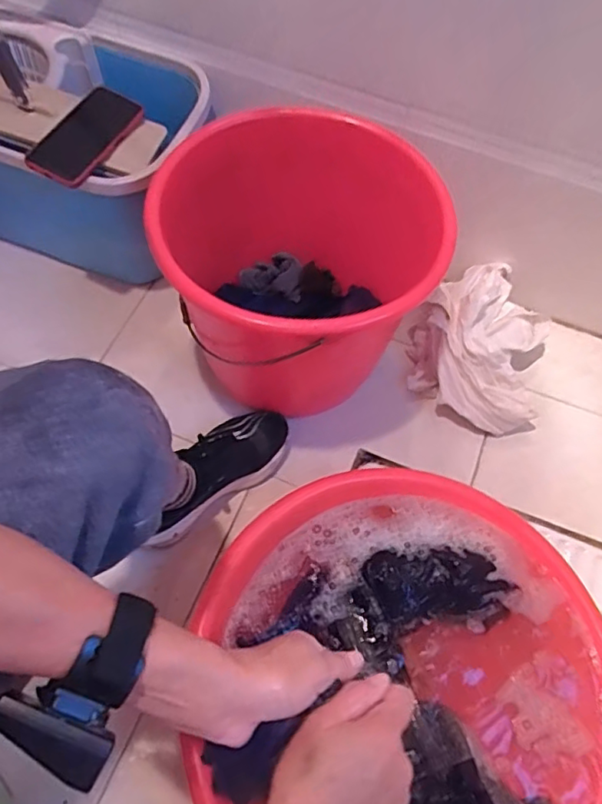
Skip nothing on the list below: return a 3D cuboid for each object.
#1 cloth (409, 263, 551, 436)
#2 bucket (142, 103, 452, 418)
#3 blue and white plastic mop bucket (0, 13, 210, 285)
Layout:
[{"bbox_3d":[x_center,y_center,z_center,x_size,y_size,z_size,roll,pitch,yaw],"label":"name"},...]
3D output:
[{"bbox_3d":[0.290,-0.099,0.911,0.207,0.136,0.263,13,62,3],"label":"cloth"},{"bbox_3d":[-0.013,-0.156,0.780,0.285,0.288,0.327,-18,65,-13],"label":"bucket"},{"bbox_3d":[-0.394,-0.400,0.933,0.471,0.315,0.289,20,63,7],"label":"blue and white plastic mop bucket"}]

